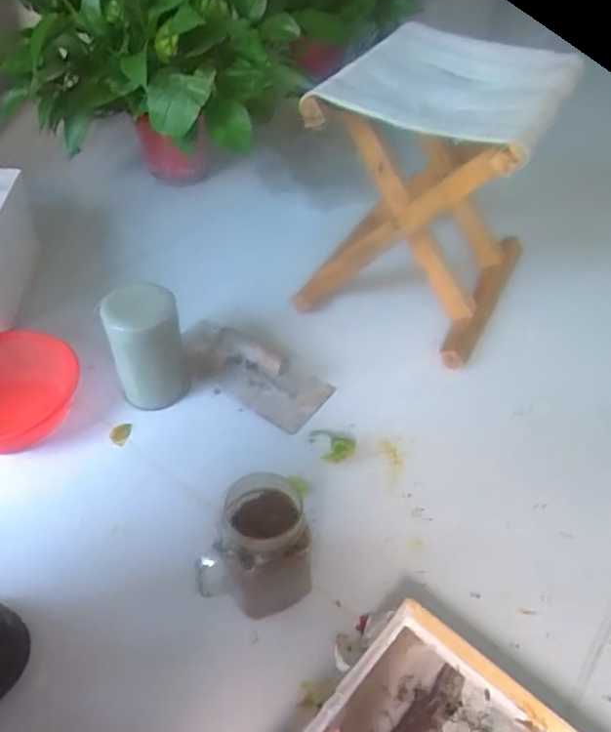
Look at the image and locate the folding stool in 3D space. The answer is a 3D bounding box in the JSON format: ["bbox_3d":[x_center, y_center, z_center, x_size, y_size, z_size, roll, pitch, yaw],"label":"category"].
[{"bbox_3d":[0.182,-0.259,0.856,0.279,0.310,0.335,23,49,18],"label":"folding stool"}]

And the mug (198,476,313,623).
[{"bbox_3d":[-0.046,0.170,0.538,0.094,0.142,0.087,-5,45,-6],"label":"mug"}]

